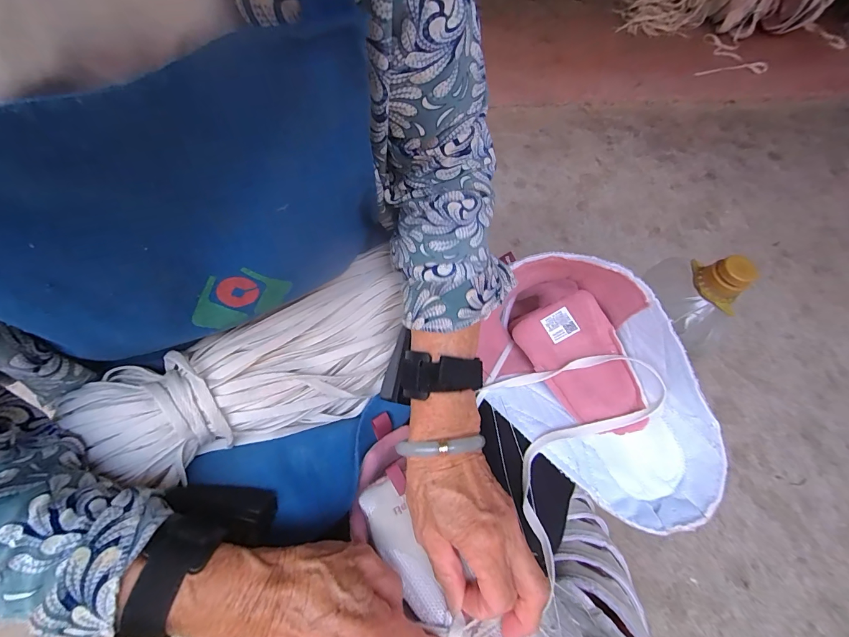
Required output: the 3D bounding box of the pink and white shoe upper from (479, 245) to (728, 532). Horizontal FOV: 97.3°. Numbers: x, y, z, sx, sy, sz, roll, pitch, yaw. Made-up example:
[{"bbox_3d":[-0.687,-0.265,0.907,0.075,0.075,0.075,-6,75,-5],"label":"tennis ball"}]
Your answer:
[{"bbox_3d":[0.133,0.052,0.303,0.133,0.087,0.225,-31,69,-16],"label":"pink and white shoe upper"}]

